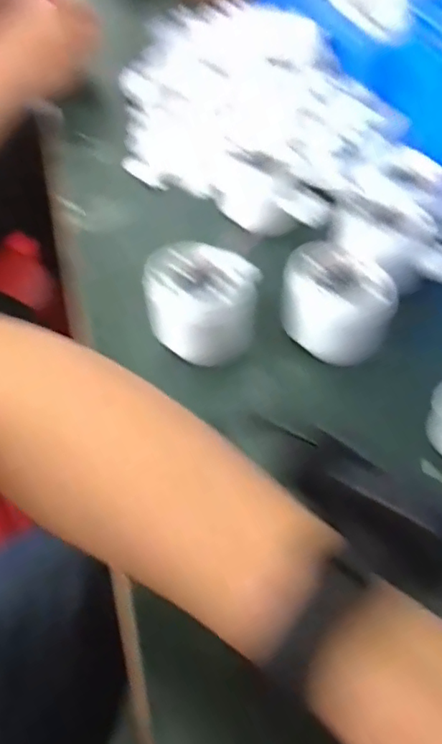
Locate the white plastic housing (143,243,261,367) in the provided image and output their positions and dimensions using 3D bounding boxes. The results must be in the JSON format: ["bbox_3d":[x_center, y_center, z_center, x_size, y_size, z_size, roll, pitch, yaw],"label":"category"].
[{"bbox_3d":[-0.014,-0.045,0.367,0.068,0.048,0.072,3,51,3],"label":"white plastic housing"}]

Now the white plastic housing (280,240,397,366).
[{"bbox_3d":[0.078,-0.043,0.382,0.066,0.051,0.062,0,51,0],"label":"white plastic housing"}]

